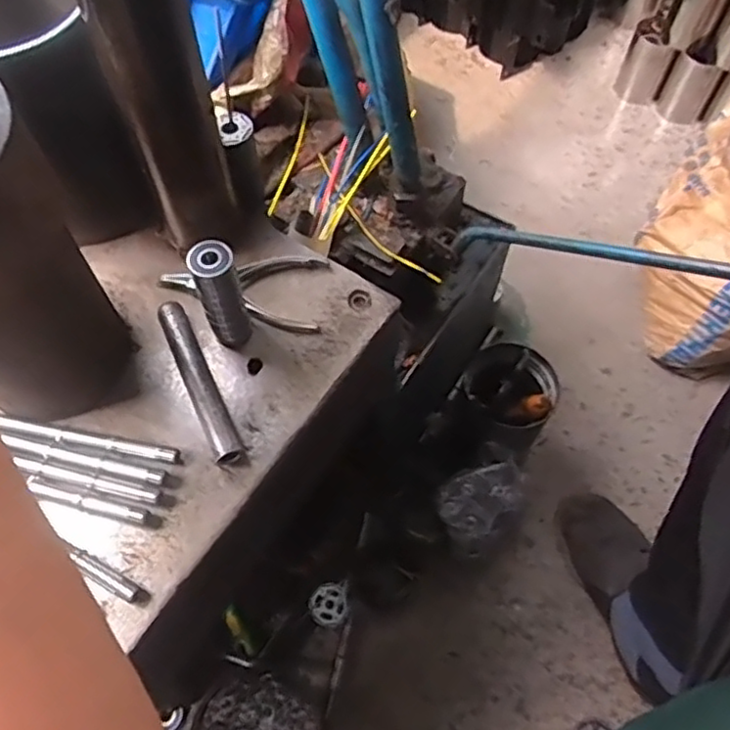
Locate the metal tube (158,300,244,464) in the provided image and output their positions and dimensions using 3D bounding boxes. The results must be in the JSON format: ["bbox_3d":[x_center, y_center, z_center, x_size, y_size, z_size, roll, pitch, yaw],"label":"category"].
[{"bbox_3d":[-0.128,0.010,0.498,0.020,0.015,0.141,-23,64,-12],"label":"metal tube"}]

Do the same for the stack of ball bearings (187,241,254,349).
[{"bbox_3d":[-0.106,-0.051,0.491,0.030,0.090,0.031,-15,62,-8],"label":"stack of ball bearings"}]

